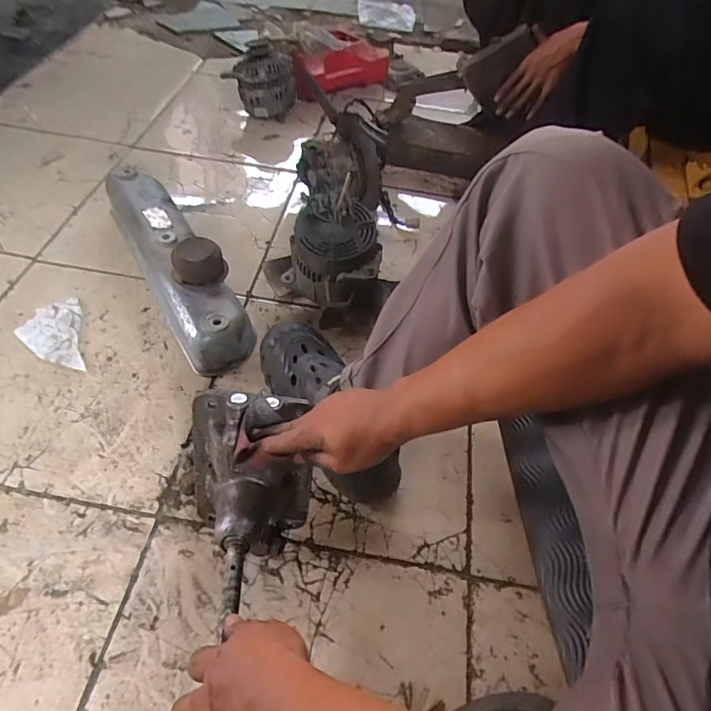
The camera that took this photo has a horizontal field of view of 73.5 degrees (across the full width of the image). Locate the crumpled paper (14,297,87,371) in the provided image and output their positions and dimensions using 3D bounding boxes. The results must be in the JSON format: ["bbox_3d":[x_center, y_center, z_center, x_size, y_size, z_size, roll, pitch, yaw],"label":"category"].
[{"bbox_3d":[-0.485,-0.028,0.757,0.093,0.008,0.150,-17,57,-17],"label":"crumpled paper"}]

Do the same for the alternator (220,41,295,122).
[{"bbox_3d":[-0.227,-0.683,1.188,0.135,0.147,0.127,2,53,-3],"label":"alternator"}]

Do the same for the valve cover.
[{"bbox_3d":[-0.317,-0.179,0.813,0.113,0.132,0.463,-27,60,-23],"label":"valve cover"}]

